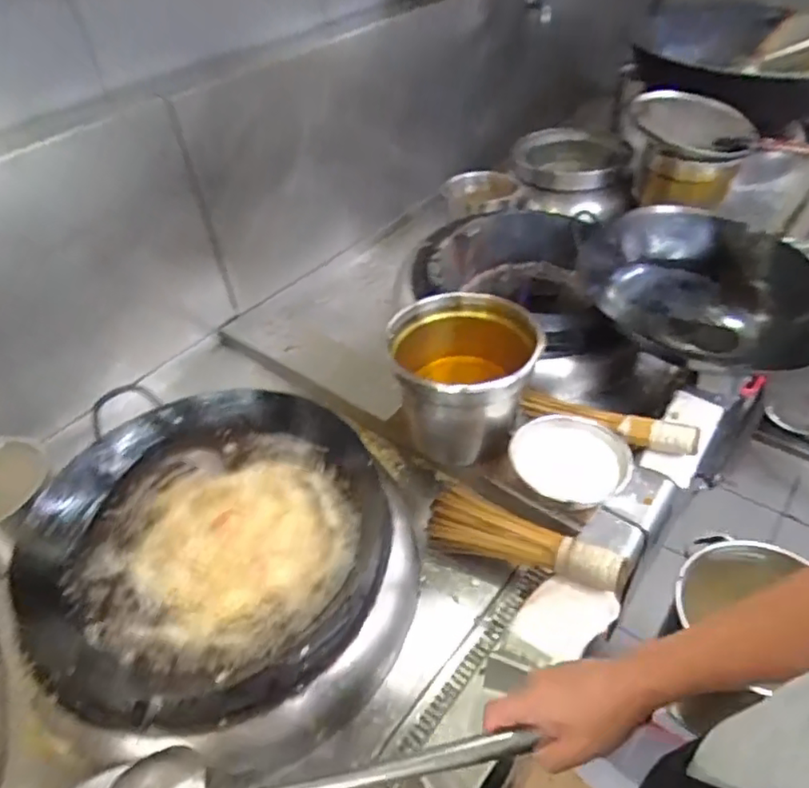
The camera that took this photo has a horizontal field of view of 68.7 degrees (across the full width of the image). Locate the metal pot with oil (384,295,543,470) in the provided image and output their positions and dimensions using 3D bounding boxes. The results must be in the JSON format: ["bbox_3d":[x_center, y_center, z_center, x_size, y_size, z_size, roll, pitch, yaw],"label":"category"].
[{"bbox_3d":[0.097,-0.014,0.944,0.208,0.196,0.222,-4,43,3],"label":"metal pot with oil"}]

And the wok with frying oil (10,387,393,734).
[{"bbox_3d":[-0.236,0.190,0.776,0.414,0.160,0.422,-5,43,2],"label":"wok with frying oil"}]

